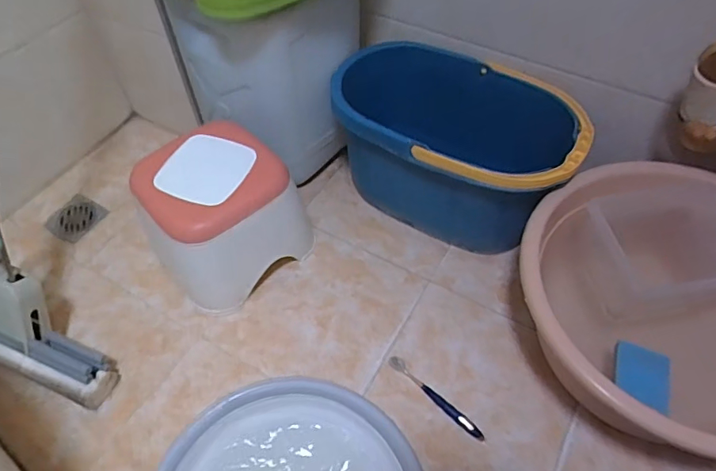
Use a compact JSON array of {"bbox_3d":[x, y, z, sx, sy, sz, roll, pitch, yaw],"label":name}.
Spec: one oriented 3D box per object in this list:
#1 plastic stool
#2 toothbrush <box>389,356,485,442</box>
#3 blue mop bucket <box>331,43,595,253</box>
[{"bbox_3d":[-0.243,-0.040,0.888,0.247,0.207,0.235,-37,61,-24],"label":"plastic stool"},{"bbox_3d":[0.123,0.256,0.790,0.184,0.012,0.020,37,62,24],"label":"toothbrush"},{"bbox_3d":[0.171,-0.154,0.936,0.431,0.261,0.270,30,59,20],"label":"blue mop bucket"}]

